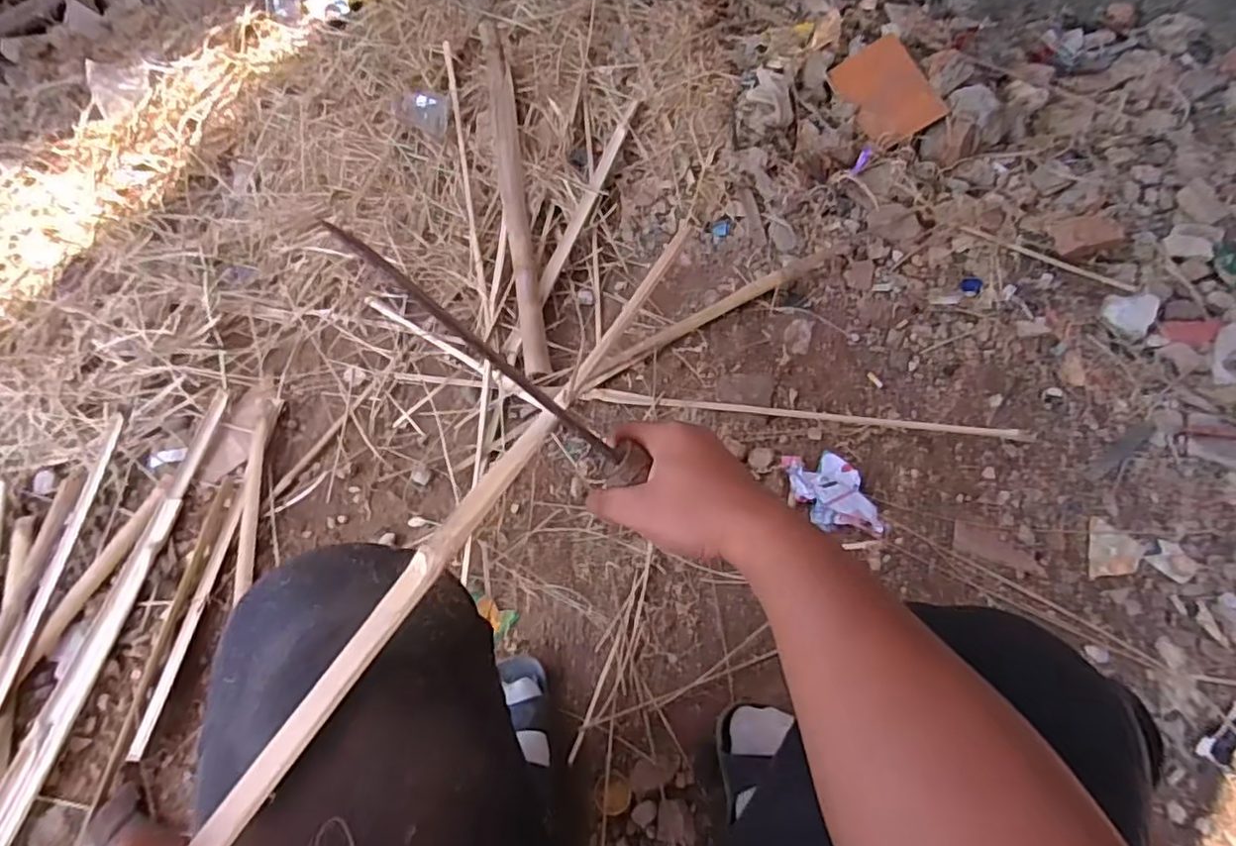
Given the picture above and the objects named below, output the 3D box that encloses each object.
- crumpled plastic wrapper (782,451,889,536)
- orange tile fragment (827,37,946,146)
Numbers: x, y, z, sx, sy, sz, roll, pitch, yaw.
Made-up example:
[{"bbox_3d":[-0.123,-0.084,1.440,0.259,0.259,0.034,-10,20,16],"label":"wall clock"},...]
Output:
[{"bbox_3d":[0.278,0.095,0.836,0.091,0.033,0.125,-17,64,-7],"label":"crumpled plastic wrapper"},{"bbox_3d":[0.462,-0.571,1.116,0.128,0.011,0.223,-22,62,13],"label":"orange tile fragment"}]

